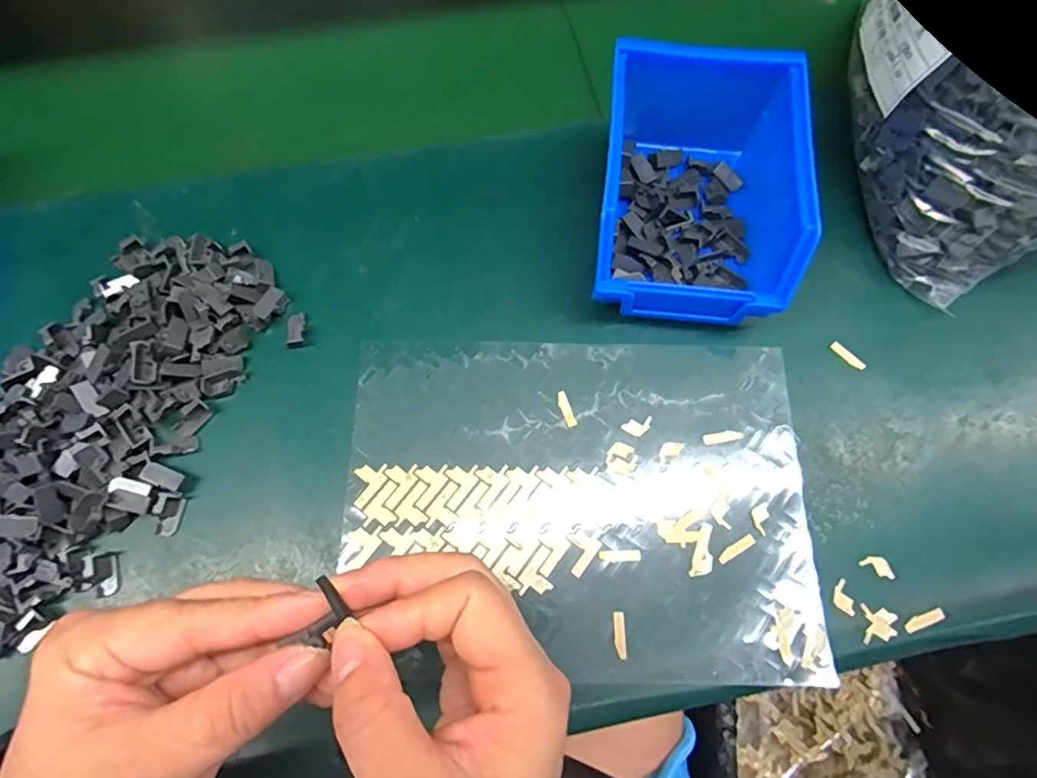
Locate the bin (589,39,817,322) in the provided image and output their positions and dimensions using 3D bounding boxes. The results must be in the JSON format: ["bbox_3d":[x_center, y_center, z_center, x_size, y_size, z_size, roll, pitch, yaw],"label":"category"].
[{"bbox_3d":[0.101,-0.113,0.326,0.103,0.077,0.139,6,70,2],"label":"bin"}]

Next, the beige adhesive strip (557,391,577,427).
[{"bbox_3d":[0.027,0.011,0.320,0.006,0.004,0.022,-18,71,-6],"label":"beige adhesive strip"}]

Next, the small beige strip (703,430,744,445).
[{"bbox_3d":[0.116,0.027,0.318,0.022,0.004,0.006,-10,73,-2],"label":"small beige strip"}]

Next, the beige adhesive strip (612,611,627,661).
[{"bbox_3d":[0.051,0.124,0.283,0.006,0.004,0.022,-1,70,0],"label":"beige adhesive strip"}]

